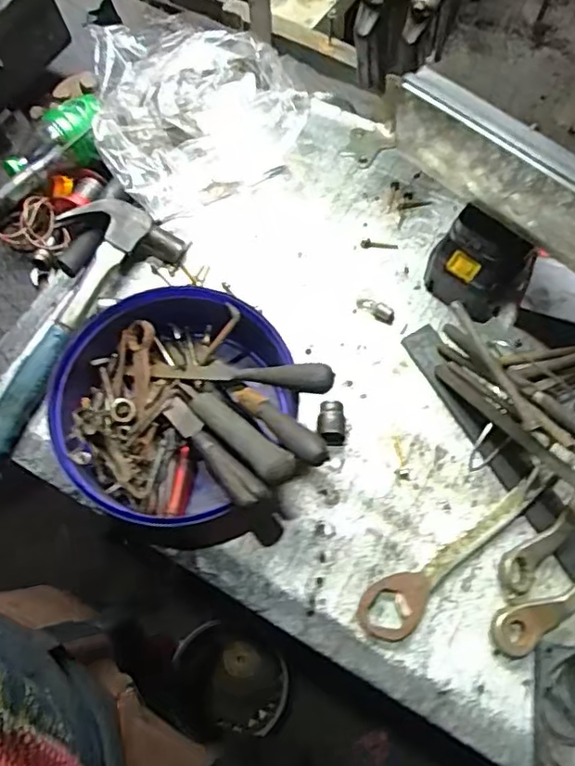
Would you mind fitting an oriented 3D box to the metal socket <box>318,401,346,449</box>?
[{"bbox_3d":[0.044,0.041,0.602,0.027,0.031,0.039,3,68,2],"label":"metal socket"}]

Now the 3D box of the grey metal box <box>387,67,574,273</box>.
[{"bbox_3d":[0.177,-0.169,0.499,0.223,0.101,0.027,37,73,14],"label":"grey metal box"}]

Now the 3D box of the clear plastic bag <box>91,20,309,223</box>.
[{"bbox_3d":[-0.132,-0.315,0.713,0.203,0.108,0.230,-21,69,-8],"label":"clear plastic bag"}]

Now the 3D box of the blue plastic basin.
[{"bbox_3d":[-0.110,0.019,0.586,0.210,0.080,0.218,0,68,1],"label":"blue plastic basin"}]

